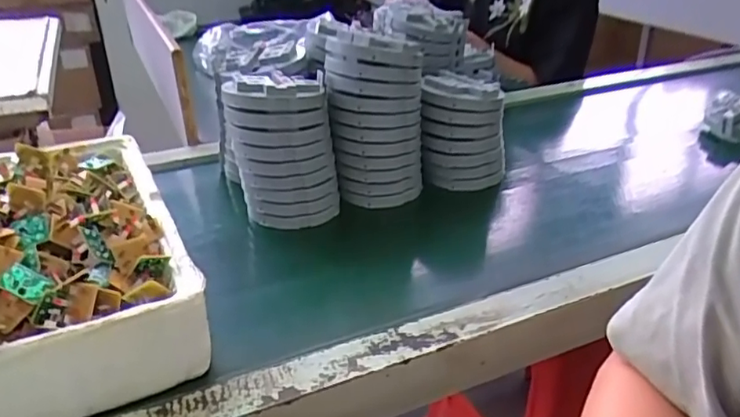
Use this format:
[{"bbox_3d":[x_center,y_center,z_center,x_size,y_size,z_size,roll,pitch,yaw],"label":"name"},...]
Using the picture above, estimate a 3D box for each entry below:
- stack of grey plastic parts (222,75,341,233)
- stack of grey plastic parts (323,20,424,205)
[{"bbox_3d":[-0.093,-0.059,0.632,0.112,0.161,0.083,-5,30,-8],"label":"stack of grey plastic parts"},{"bbox_3d":[0.005,-0.098,0.634,0.102,0.179,0.077,1,29,2],"label":"stack of grey plastic parts"}]

